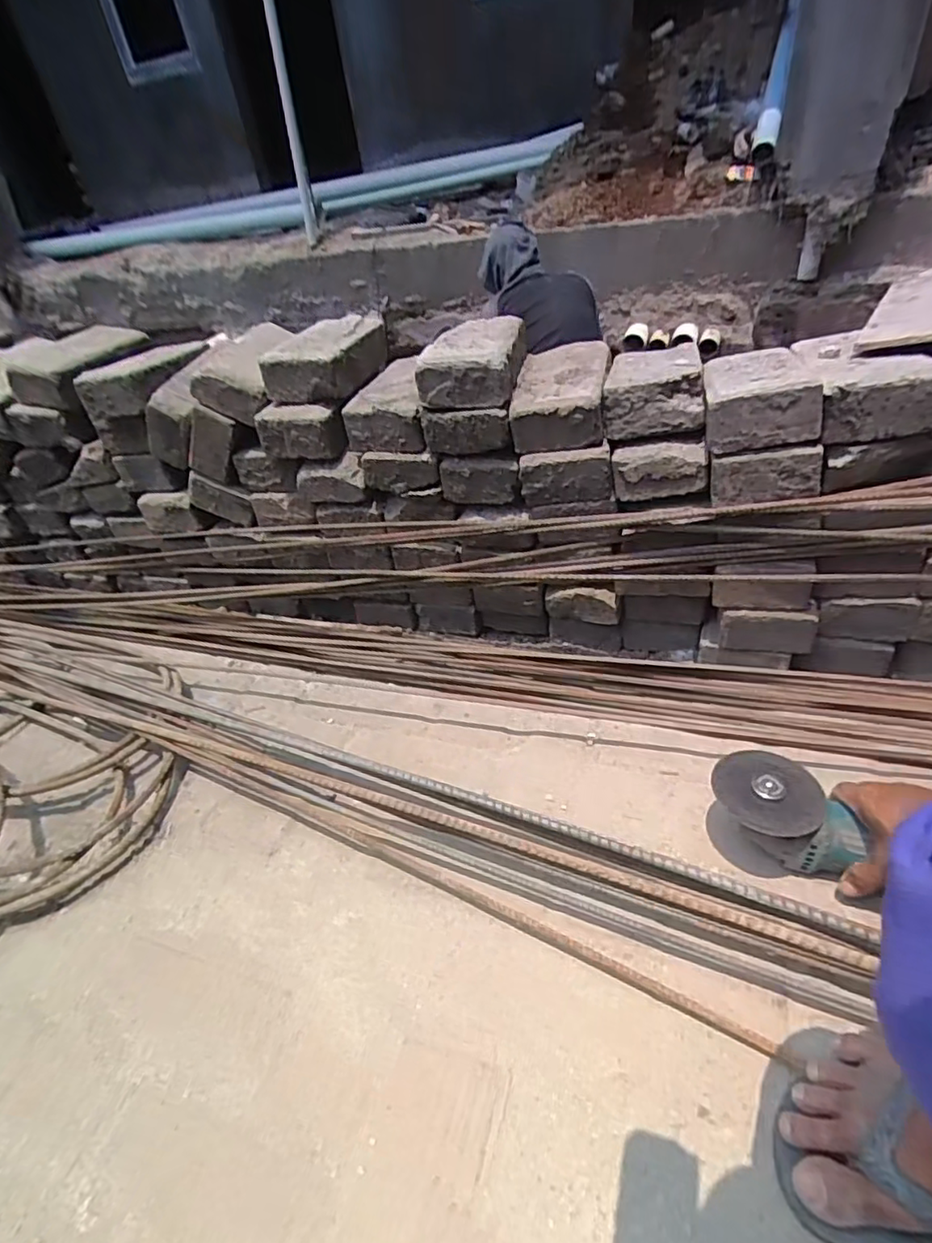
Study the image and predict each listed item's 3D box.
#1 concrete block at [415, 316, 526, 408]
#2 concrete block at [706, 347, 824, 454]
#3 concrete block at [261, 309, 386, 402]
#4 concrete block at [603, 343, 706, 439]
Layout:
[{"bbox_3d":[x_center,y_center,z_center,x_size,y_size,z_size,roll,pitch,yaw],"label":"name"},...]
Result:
[{"bbox_3d":[0.014,-0.328,0.746,0.104,0.058,0.173,2,40,14],"label":"concrete block"},{"bbox_3d":[0.318,-0.257,0.669,0.103,0.059,0.173,2,40,13],"label":"concrete block"},{"bbox_3d":[-0.190,-0.366,0.825,0.116,0.068,0.177,3,40,14],"label":"concrete block"},{"bbox_3d":[0.226,-0.283,0.719,0.106,0.058,0.161,4,41,16],"label":"concrete block"}]

